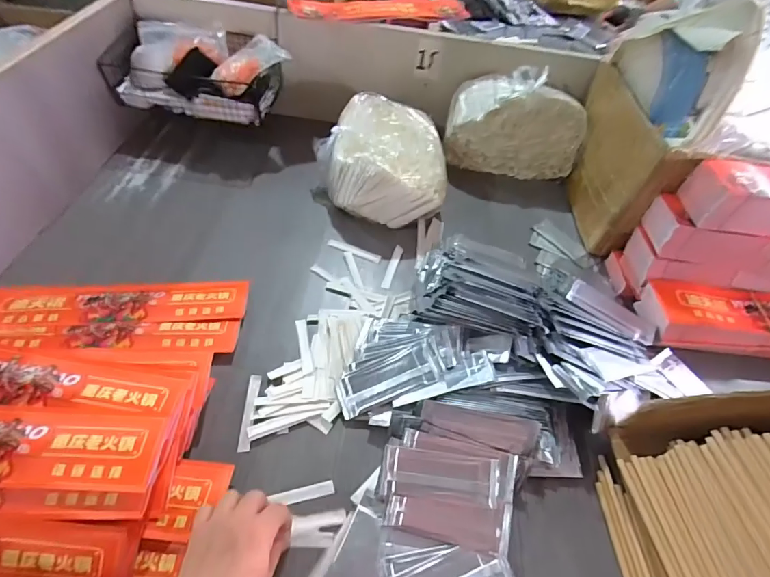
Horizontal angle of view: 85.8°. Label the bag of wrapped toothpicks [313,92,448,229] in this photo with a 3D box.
[{"bbox_3d":[-0.008,-0.231,0.736,0.215,0.124,0.247,3,52,-4],"label":"bag of wrapped toothpicks"}]

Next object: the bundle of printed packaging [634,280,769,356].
[{"bbox_3d":[0.564,0.054,0.616,0.344,0.053,0.106,4,52,-3],"label":"bundle of printed packaging"}]

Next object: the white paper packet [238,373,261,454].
[{"bbox_3d":[-0.161,0.145,0.492,0.013,0.004,0.093,2,52,-5],"label":"white paper packet"}]

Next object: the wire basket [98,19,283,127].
[{"bbox_3d":[-0.333,-0.400,0.757,0.293,0.108,0.147,5,52,-2],"label":"wire basket"}]

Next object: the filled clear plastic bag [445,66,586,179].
[{"bbox_3d":[0.250,-0.320,0.808,0.251,0.167,0.087,7,52,0],"label":"filled clear plastic bag"}]

